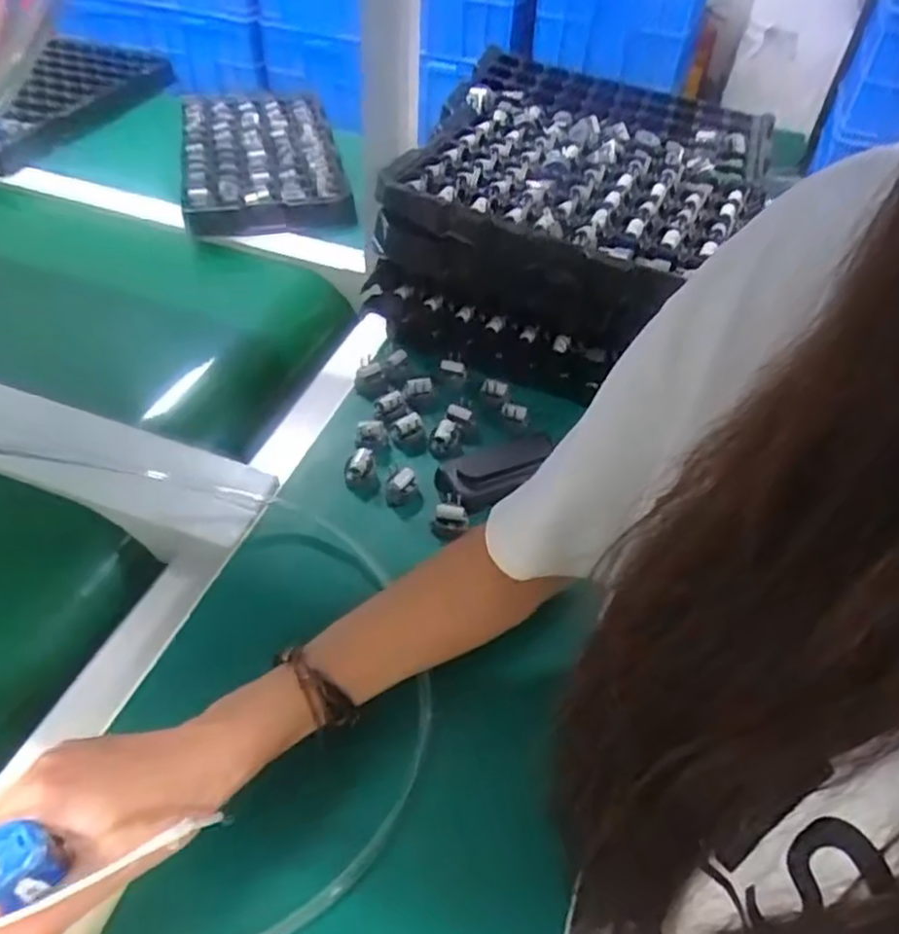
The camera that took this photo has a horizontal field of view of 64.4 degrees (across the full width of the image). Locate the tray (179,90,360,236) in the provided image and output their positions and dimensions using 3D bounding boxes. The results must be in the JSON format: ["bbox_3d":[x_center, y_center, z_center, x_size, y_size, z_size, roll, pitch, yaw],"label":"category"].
[{"bbox_3d":[-0.253,-0.424,0.964,0.201,0.048,0.368,-9,49,-12],"label":"tray"}]

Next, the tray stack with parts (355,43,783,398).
[{"bbox_3d":[0.141,-0.285,0.772,0.334,0.130,0.459,17,49,11],"label":"tray stack with parts"}]

